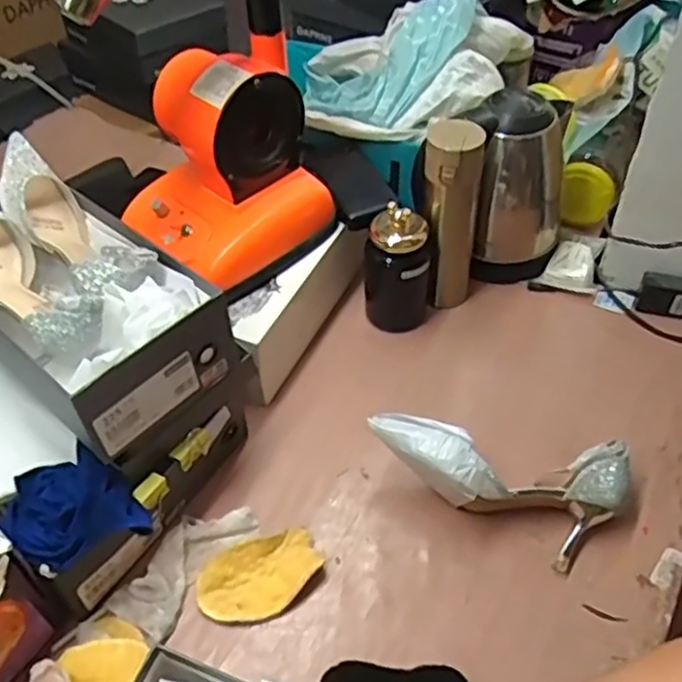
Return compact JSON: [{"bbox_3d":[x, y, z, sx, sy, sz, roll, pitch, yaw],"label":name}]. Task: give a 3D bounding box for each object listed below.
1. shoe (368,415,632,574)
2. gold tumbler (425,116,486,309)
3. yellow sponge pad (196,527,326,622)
[{"bbox_3d":[0.155,0.146,0.706,0.253,0.087,0.116,3,48,4],"label":"shoe"},{"bbox_3d":[0.130,-0.139,0.868,0.070,0.241,0.055,9,49,9],"label":"gold tumbler"},{"bbox_3d":[-0.076,0.223,0.688,0.118,0.019,0.068,-25,52,-20],"label":"yellow sponge pad"}]

